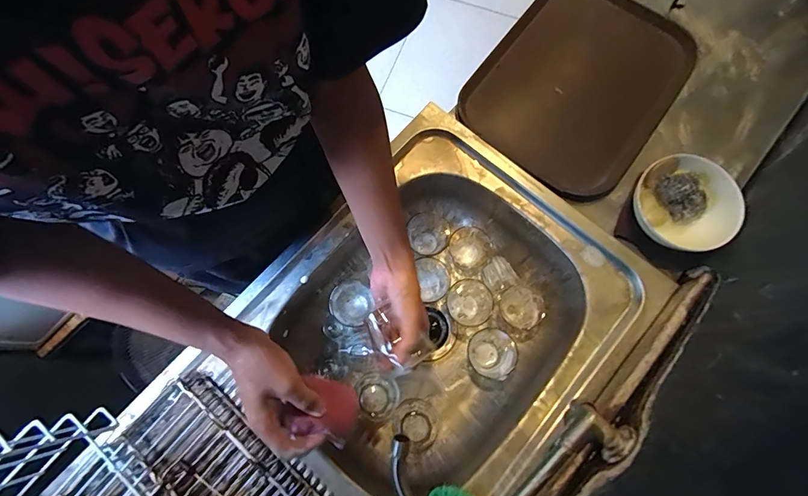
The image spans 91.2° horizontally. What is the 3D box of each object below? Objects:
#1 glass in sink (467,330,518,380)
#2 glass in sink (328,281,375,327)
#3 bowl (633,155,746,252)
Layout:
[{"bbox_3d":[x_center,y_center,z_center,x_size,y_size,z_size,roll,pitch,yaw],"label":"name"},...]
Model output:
[{"bbox_3d":[0.148,0.179,0.670,0.070,0.078,0.075,0,75,1],"label":"glass in sink"},{"bbox_3d":[-0.091,0.099,0.695,0.065,0.075,0.066,0,75,1],"label":"glass in sink"},{"bbox_3d":[0.421,-0.063,0.615,0.142,0.071,0.140,0,75,1],"label":"bowl"}]

